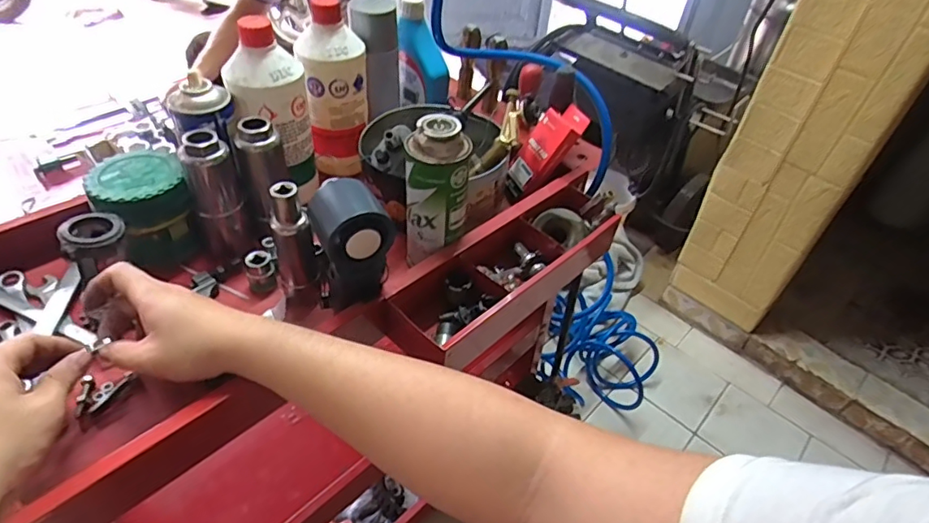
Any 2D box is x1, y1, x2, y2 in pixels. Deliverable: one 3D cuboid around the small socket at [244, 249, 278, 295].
[{"bbox_3d":[-0.220,0.012,0.579,0.028,0.040,0.025,-13,47,-19],"label":"small socket"}]

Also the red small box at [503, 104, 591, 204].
[{"bbox_3d":[0.103,-0.146,0.716,0.025,0.144,0.059,20,28,-43],"label":"red small box"}]

